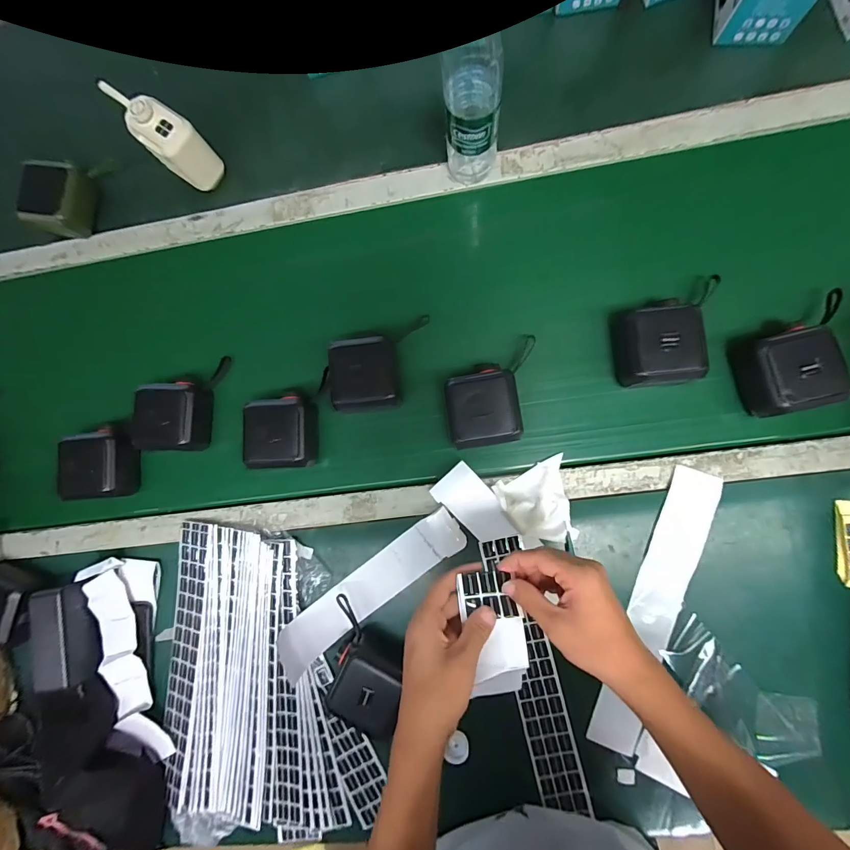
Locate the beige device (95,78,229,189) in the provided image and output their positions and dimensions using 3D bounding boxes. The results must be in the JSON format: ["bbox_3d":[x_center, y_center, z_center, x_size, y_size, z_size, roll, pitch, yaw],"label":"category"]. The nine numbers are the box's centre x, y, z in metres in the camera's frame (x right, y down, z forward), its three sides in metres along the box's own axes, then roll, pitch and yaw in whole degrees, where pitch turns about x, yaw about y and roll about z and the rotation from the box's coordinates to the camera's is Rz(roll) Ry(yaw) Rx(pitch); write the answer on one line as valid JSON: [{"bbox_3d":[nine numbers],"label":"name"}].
[{"bbox_3d":[-0.367,-0.408,0.566,0.131,0.105,0.064,42,92,8],"label":"beige device"}]

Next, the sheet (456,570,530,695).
[{"bbox_3d":[0.064,0.188,0.367,0.052,0.011,0.100,-8,73,4],"label":"sheet"}]

